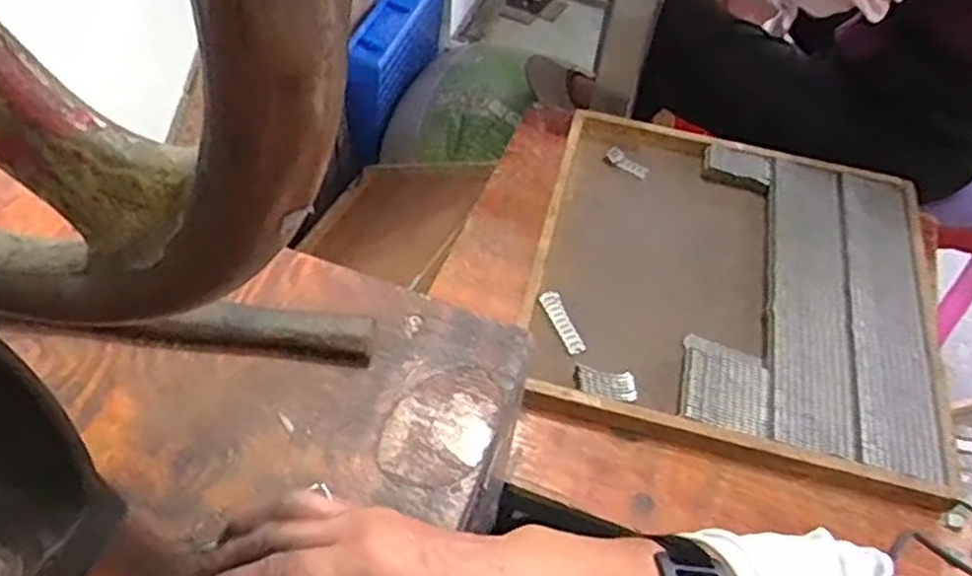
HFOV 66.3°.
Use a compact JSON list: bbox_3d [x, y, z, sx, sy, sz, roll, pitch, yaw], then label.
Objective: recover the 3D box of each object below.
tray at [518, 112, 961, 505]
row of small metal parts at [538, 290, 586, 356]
[{"bbox_3d":[0.245,-0.011,0.773,0.422,0.032,0.408,13,51,5],"label":"tray"},{"bbox_3d":[0.076,0.033,0.743,0.019,0.012,0.073,-17,55,-18],"label":"row of small metal parts"}]

